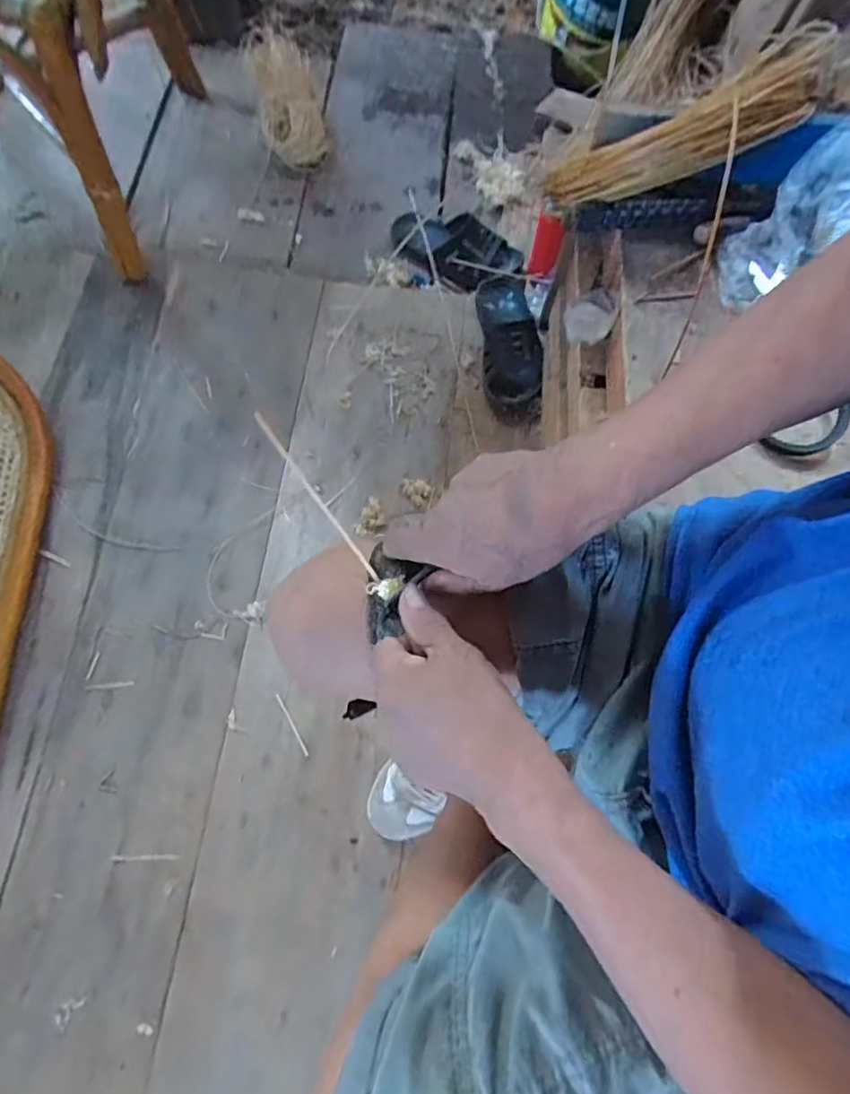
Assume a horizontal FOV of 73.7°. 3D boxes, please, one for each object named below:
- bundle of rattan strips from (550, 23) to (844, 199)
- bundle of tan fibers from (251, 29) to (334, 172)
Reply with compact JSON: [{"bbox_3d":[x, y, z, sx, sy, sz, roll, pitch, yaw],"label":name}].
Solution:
[{"bbox_3d":[0.244,-0.422,0.592,0.257,0.077,0.106,-4,67,30],"label":"bundle of rattan strips"},{"bbox_3d":[-0.259,-0.847,1.081,0.129,0.104,0.243,-8,71,-5],"label":"bundle of tan fibers"}]

